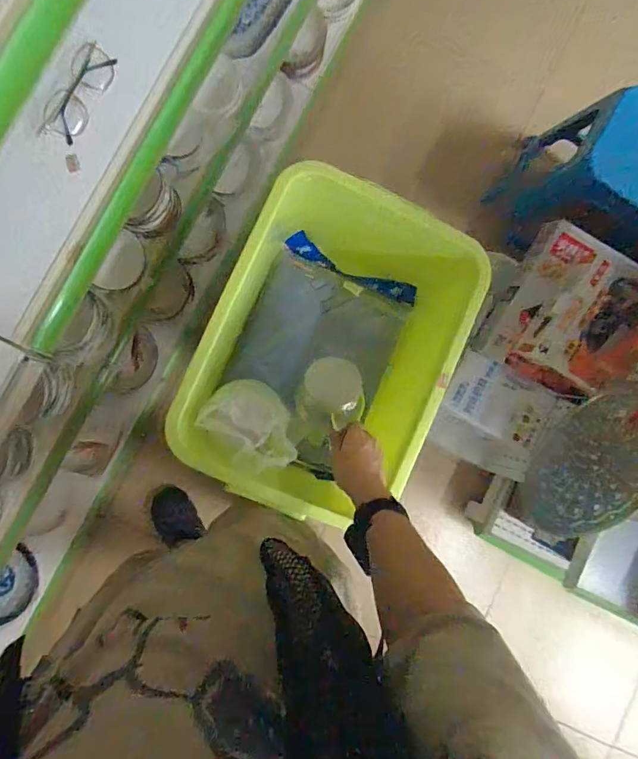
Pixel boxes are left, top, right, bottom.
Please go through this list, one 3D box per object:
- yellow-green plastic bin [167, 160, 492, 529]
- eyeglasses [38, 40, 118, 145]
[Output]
[{"bbox_3d":[0.021,-0.071,0.848,0.372,0.244,0.518,25,86,-7],"label":"yellow-green plastic bin"},{"bbox_3d":[-0.320,-0.379,0.628,0.050,0.017,0.133,31,84,-48],"label":"eyeglasses"}]

